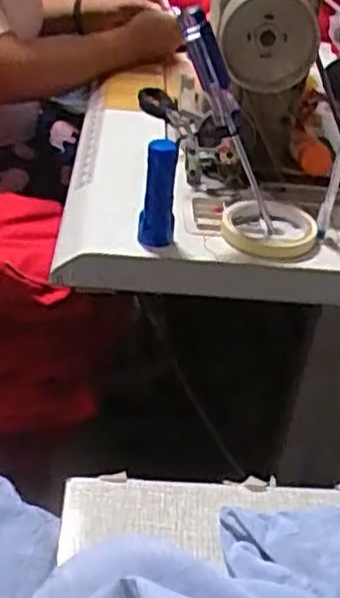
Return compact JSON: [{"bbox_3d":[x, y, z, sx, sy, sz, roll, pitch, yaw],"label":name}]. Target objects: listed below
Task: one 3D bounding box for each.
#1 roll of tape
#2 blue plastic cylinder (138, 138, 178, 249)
[{"bbox_3d":[0.097,-0.070,0.713,0.091,0.022,0.107,8,34,1],"label":"roll of tape"},{"bbox_3d":[-0.011,-0.095,0.649,0.032,0.089,0.029,4,35,-5],"label":"blue plastic cylinder"}]

